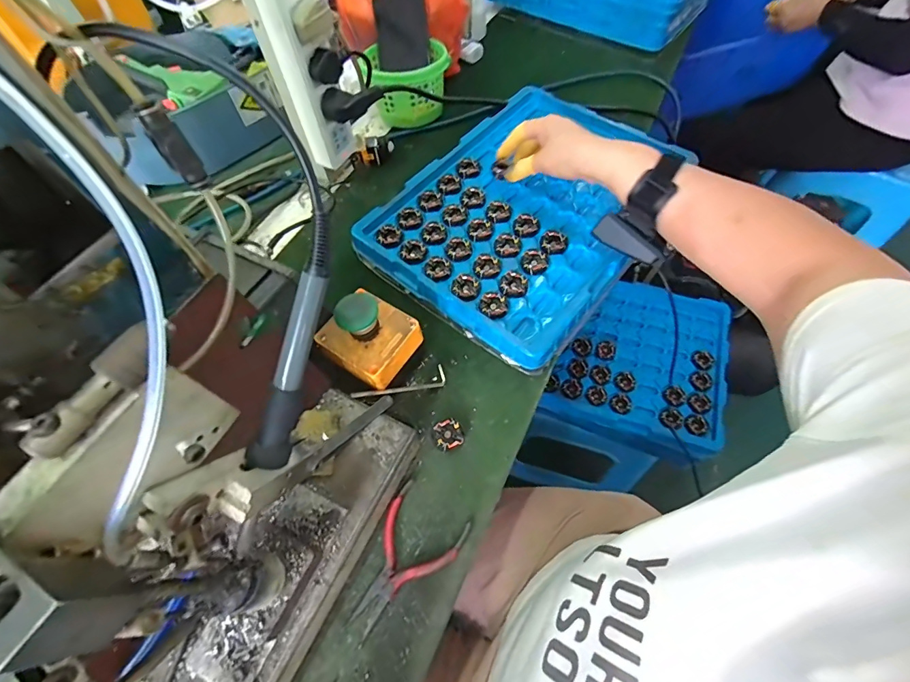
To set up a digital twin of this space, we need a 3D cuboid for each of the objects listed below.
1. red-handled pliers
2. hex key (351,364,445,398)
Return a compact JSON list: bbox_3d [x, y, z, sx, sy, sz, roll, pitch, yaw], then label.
[{"bbox_3d":[-0.042,0.191,0.343,0.070,0.012,0.116,24,65,13],"label":"red-handled pliers"},{"bbox_3d":[-0.054,0.043,0.403,0.101,0.010,0.020,-8,58,-35],"label":"hex key"}]

